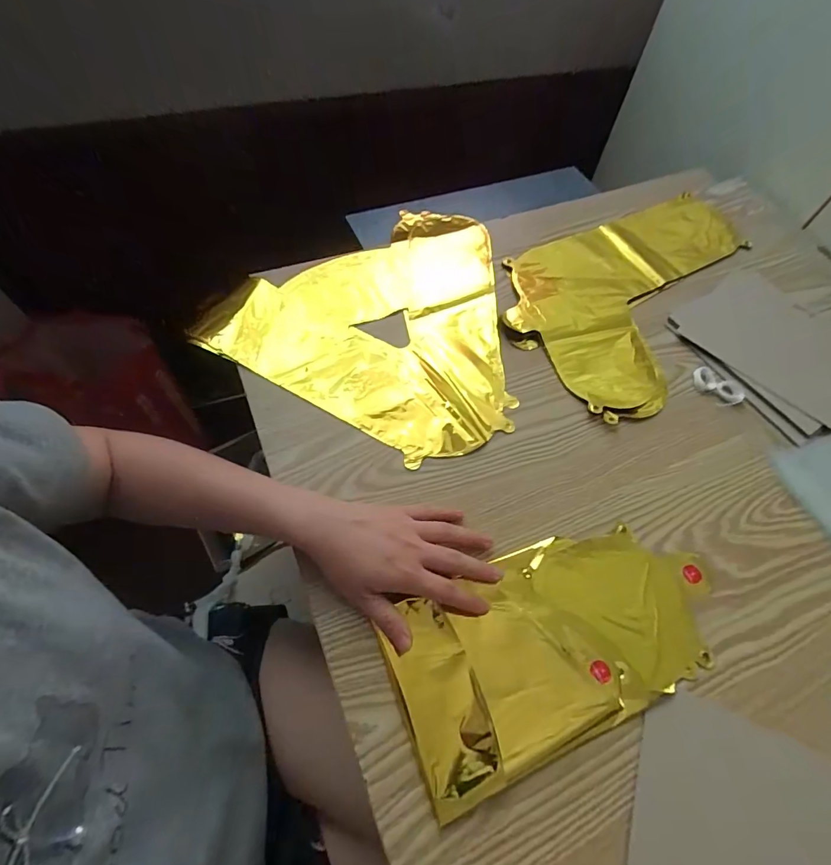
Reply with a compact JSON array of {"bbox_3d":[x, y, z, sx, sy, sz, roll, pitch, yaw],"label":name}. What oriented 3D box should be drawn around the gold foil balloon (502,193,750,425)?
[{"bbox_3d":[0.279,-0.195,0.561,0.408,0.011,0.233,-39,69,-23],"label":"gold foil balloon"}]

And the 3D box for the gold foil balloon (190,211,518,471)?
[{"bbox_3d":[-0.011,-0.152,0.519,0.318,0.019,0.344,28,62,12],"label":"gold foil balloon"}]

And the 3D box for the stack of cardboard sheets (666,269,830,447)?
[{"bbox_3d":[0.423,-0.101,0.519,0.190,0.009,0.199,-31,66,-20],"label":"stack of cardboard sheets"}]

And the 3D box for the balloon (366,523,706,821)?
[{"bbox_3d":[0.115,0.158,0.348,0.264,0.013,0.134,-18,62,-14],"label":"balloon"}]

